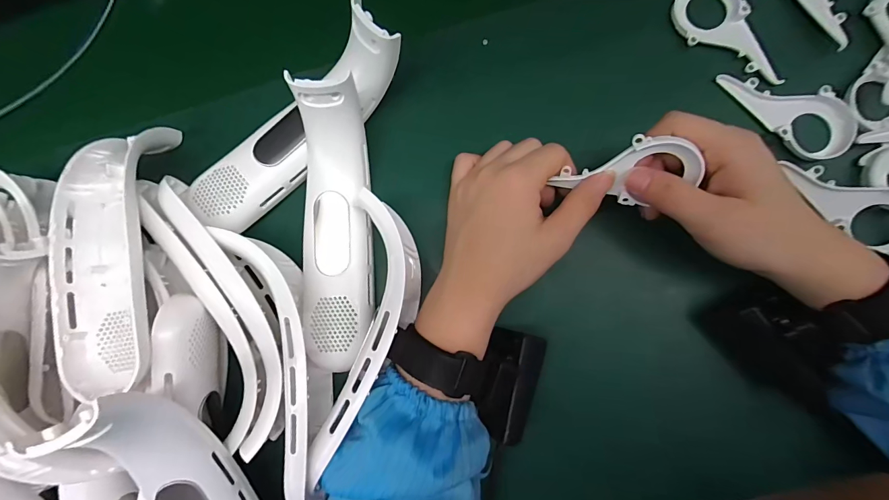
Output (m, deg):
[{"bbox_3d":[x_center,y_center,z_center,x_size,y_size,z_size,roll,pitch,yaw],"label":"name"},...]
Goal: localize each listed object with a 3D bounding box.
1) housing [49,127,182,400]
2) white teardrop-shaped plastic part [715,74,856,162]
[{"bbox_3d":[-0.215,0.000,0.264,0.054,0.062,0.185,-10,86,3],"label":"housing"},{"bbox_3d":[0.240,-0.101,0.263,0.047,0.010,0.088,-41,85,0],"label":"white teardrop-shaped plastic part"}]

